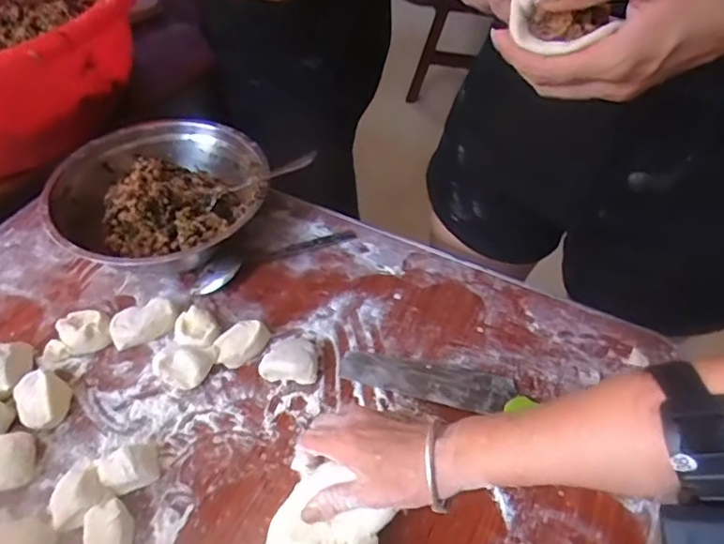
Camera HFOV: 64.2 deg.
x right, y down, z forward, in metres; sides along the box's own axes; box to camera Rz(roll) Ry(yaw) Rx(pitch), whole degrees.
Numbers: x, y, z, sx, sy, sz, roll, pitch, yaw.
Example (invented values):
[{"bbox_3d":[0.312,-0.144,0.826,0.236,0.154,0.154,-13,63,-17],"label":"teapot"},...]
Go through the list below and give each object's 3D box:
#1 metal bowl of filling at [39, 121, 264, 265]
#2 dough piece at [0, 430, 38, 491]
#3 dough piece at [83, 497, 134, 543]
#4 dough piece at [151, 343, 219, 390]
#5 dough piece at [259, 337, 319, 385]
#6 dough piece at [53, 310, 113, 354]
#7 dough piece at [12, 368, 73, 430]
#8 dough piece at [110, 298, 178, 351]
[{"bbox_3d":[-0.230,-0.086,0.672,0.236,0.078,0.222,0,50,0],"label":"metal bowl of filling"},{"bbox_3d":[-0.296,0.158,0.484,0.035,0.037,0.044,-15,51,-13],"label":"dough piece"},{"bbox_3d":[-0.195,0.205,0.448,0.033,0.033,0.043,-10,50,-8],"label":"dough piece"},{"bbox_3d":[-0.169,0.088,0.551,0.053,0.030,0.040,9,50,7],"label":"dough piece"},{"bbox_3d":[-0.069,0.081,0.563,0.053,0.027,0.051,3,50,2],"label":"dough piece"},{"bbox_3d":[-0.275,0.060,0.577,0.045,0.026,0.041,0,50,0],"label":"dough piece"},{"bbox_3d":[-0.290,0.115,0.525,0.043,0.032,0.053,-33,57,-25],"label":"dough piece"},{"bbox_3d":[-0.219,0.052,0.582,0.064,0.029,0.033,-26,54,-21],"label":"dough piece"}]

